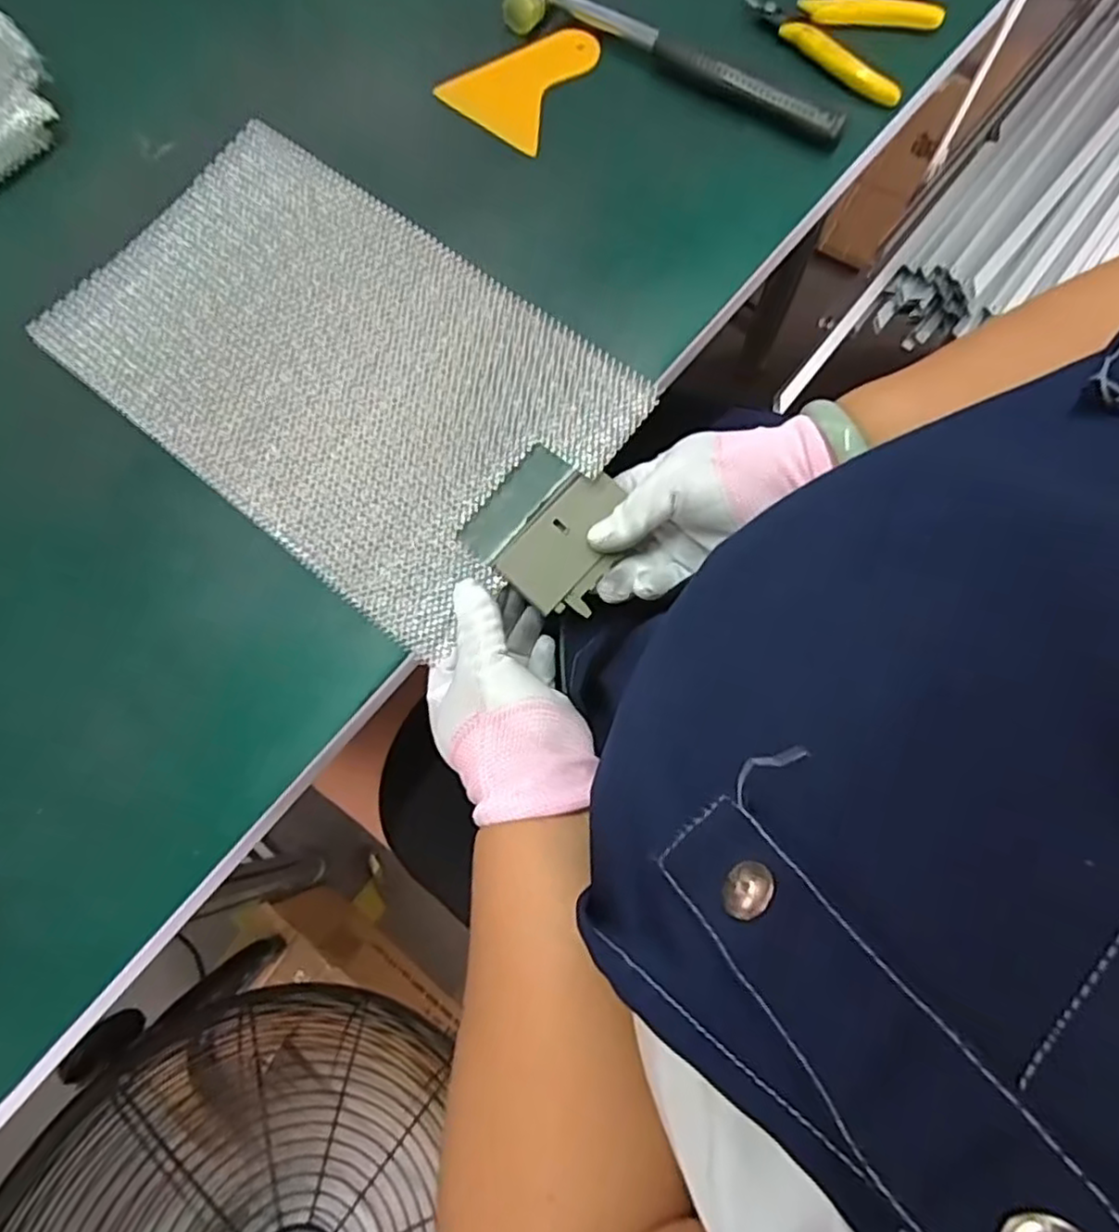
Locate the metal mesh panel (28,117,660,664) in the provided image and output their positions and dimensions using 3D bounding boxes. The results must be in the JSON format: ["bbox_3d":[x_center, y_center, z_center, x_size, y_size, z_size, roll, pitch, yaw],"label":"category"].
[{"bbox_3d":[-0.133,-0.151,0.404,0.322,0.008,0.199,38,81,9],"label":"metal mesh panel"}]

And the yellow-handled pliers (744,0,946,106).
[{"bbox_3d":[0.182,-0.390,0.454,0.120,0.025,0.067,29,80,8],"label":"yellow-handled pliers"}]

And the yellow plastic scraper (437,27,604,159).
[{"bbox_3d":[-0.022,-0.365,0.457,0.081,0.007,0.095,36,81,9],"label":"yellow plastic scraper"}]

